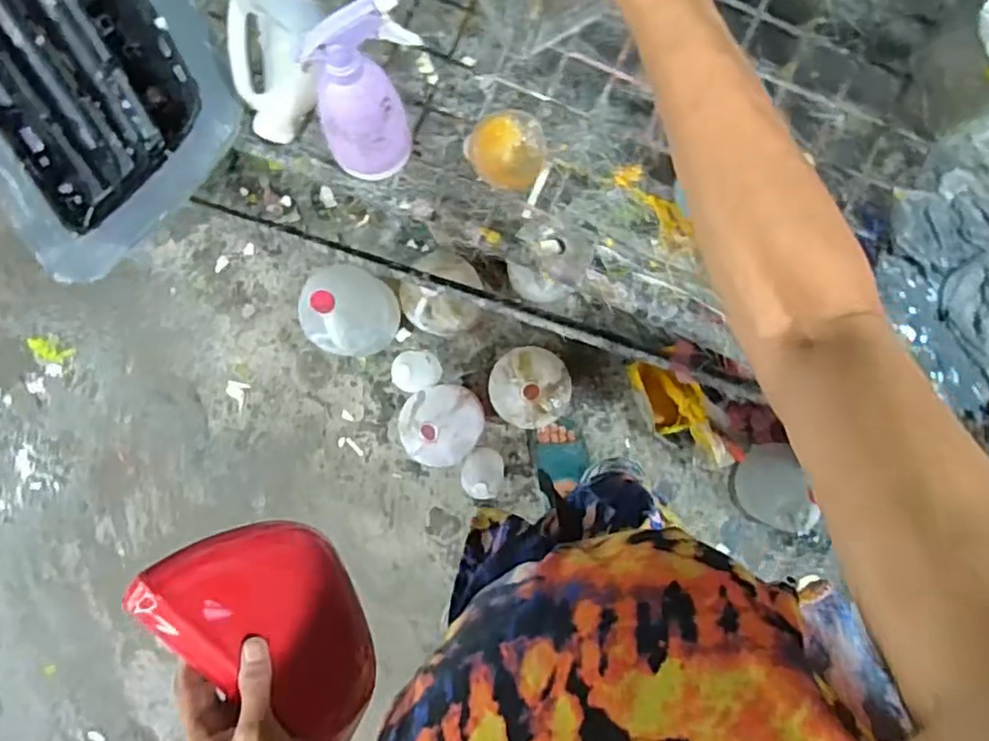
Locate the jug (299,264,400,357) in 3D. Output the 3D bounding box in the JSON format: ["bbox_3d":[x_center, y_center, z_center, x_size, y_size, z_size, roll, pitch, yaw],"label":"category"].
[{"bbox_3d":[-0.297,-0.116,1.309,0.166,0.309,0.173,0,90,2],"label":"jug"}]

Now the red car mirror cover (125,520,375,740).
[{"bbox_3d":[-0.157,0.204,0.513,0.073,0.164,0.197,-36,90,1],"label":"red car mirror cover"}]

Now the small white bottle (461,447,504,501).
[{"bbox_3d":[-0.021,0.205,1.327,0.081,0.239,0.076,0,90,2],"label":"small white bottle"}]

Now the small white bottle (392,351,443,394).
[{"bbox_3d":[-0.154,0.001,1.335,0.077,0.231,0.079,0,90,2],"label":"small white bottle"}]

